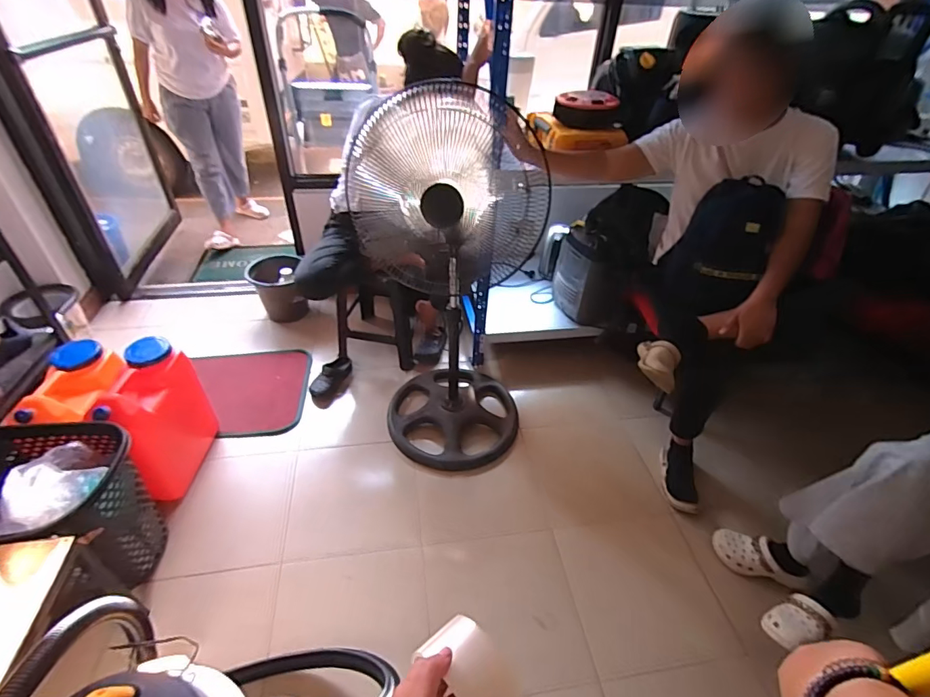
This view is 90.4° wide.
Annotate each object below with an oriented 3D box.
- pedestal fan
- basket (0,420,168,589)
[{"bbox_3d":[-0.026,-0.158,1.380,0.445,1.099,0.422,2,40,-2],"label":"pedestal fan"},{"bbox_3d":[-1.047,0.404,1.171,0.436,0.451,0.349,7,40,5],"label":"basket"}]

